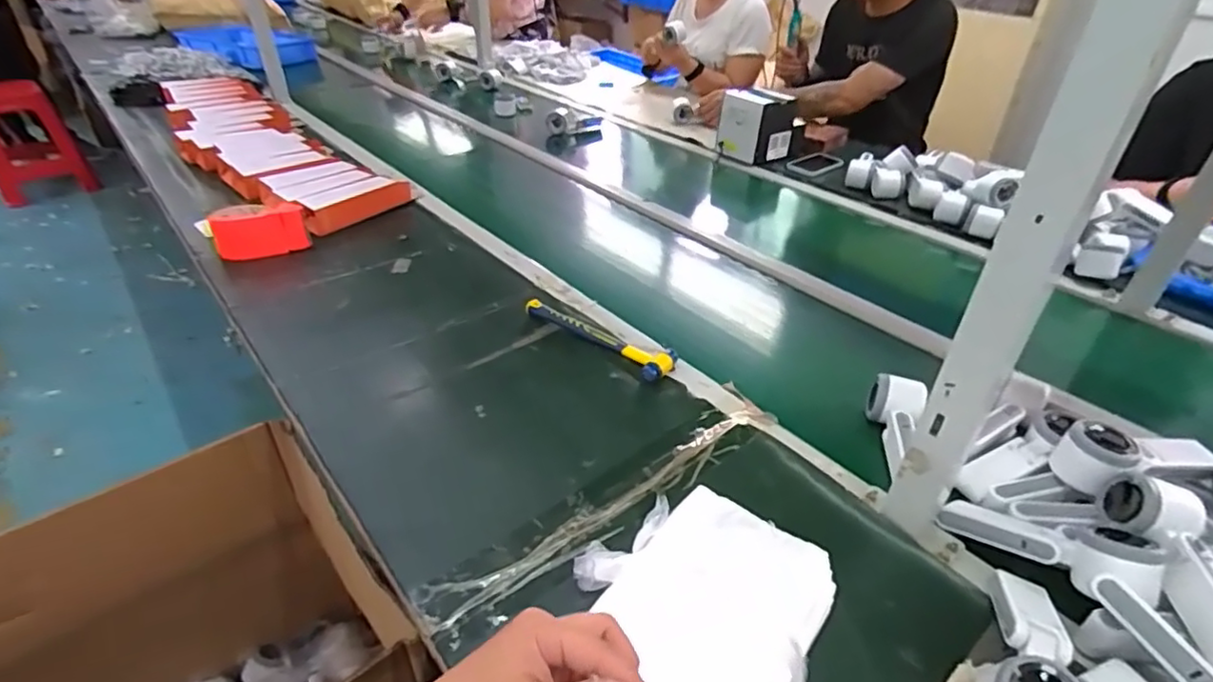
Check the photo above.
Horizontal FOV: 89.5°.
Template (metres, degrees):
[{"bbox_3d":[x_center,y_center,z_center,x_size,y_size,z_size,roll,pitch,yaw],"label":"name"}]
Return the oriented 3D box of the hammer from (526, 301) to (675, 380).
[{"bbox_3d":[-0.017,-0.011,0.862,0.251,0.021,0.052,27,46,31],"label":"hammer"}]

